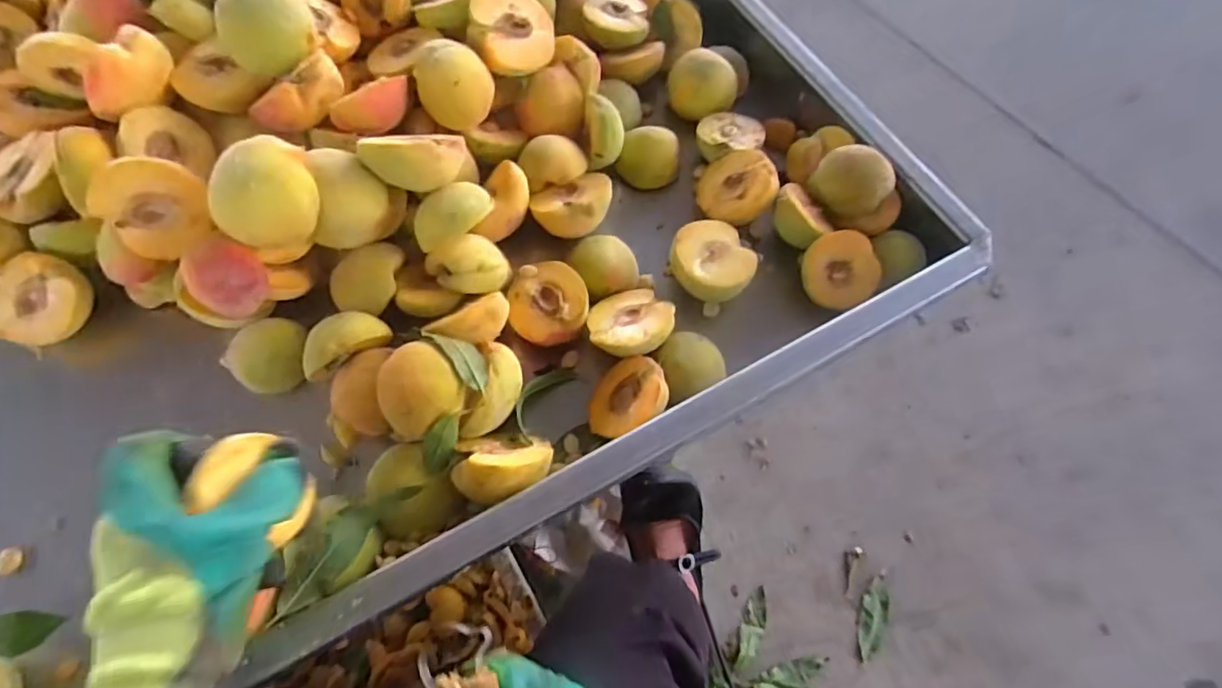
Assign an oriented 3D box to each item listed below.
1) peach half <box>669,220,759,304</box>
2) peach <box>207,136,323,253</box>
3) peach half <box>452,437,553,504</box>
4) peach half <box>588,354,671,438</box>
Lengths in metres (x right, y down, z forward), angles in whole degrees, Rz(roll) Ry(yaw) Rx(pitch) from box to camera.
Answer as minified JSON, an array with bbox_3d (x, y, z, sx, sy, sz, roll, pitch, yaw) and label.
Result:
[{"bbox_3d":[0.075,-0.061,0.454,0.056,0.034,0.060,1,64,-3],"label":"peach half"},{"bbox_3d":[-0.223,-0.092,0.389,0.065,0.066,0.049,-37,71,-18],"label":"peach"},{"bbox_3d":[-0.068,0.076,0.373,0.061,0.044,0.046,-21,67,-13],"label":"peach half"},{"bbox_3d":[0.016,0.040,0.409,0.059,0.030,0.055,-7,56,39],"label":"peach half"}]

